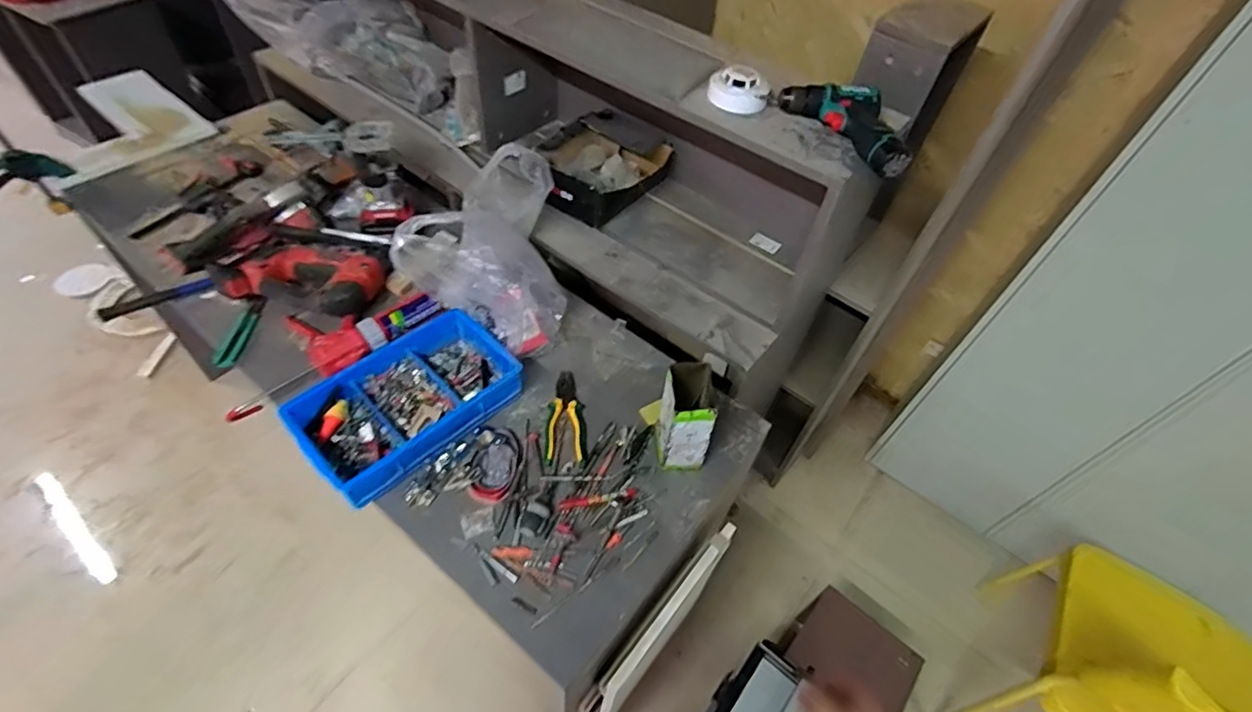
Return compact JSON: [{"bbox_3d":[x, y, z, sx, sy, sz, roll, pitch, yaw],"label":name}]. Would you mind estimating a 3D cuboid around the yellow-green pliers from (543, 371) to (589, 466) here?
[{"bbox_3d":[-0.112,0.107,1.058,0.076,0.021,0.189,-1,52,-7],"label":"yellow-green pliers"}]

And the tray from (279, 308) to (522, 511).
[{"bbox_3d":[-0.378,0.070,1.009,0.216,0.068,0.355,38,57,22],"label":"tray"}]

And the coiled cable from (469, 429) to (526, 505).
[{"bbox_3d":[-0.216,0.183,0.977,0.071,0.017,0.135,16,52,6],"label":"coiled cable"}]

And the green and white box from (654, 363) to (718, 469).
[{"bbox_3d":[0.101,0.105,0.982,0.077,0.170,0.109,1,52,-5],"label":"green and white box"}]

